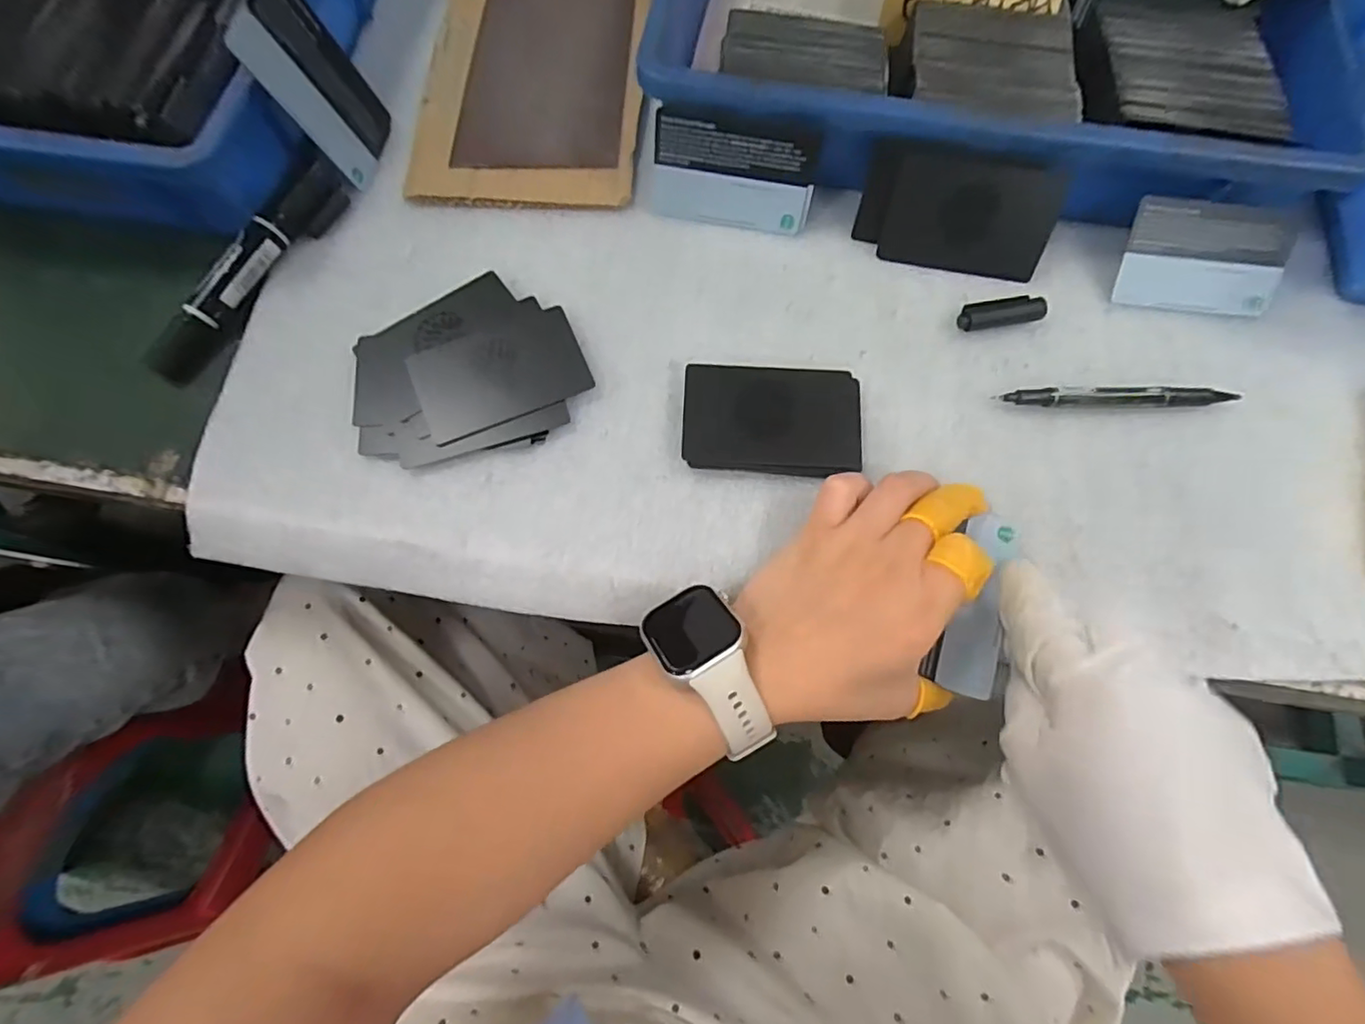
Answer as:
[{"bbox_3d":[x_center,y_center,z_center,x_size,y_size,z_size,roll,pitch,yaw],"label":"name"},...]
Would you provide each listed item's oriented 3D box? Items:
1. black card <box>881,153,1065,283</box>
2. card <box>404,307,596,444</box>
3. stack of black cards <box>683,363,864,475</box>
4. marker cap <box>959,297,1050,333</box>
[{"bbox_3d":[0.152,-0.156,0.321,0.085,0.056,0.010,6,39,0],"label":"black card"},{"bbox_3d":[-0.092,-0.071,0.309,0.084,0.005,0.051,-24,81,-14],"label":"card"},{"bbox_3d":[0.045,-0.046,0.305,0.088,0.014,0.055,5,74,1],"label":"stack of black cards"},{"bbox_3d":[0.170,-0.108,0.325,0.044,0.010,0.016,-6,74,-3],"label":"marker cap"}]

